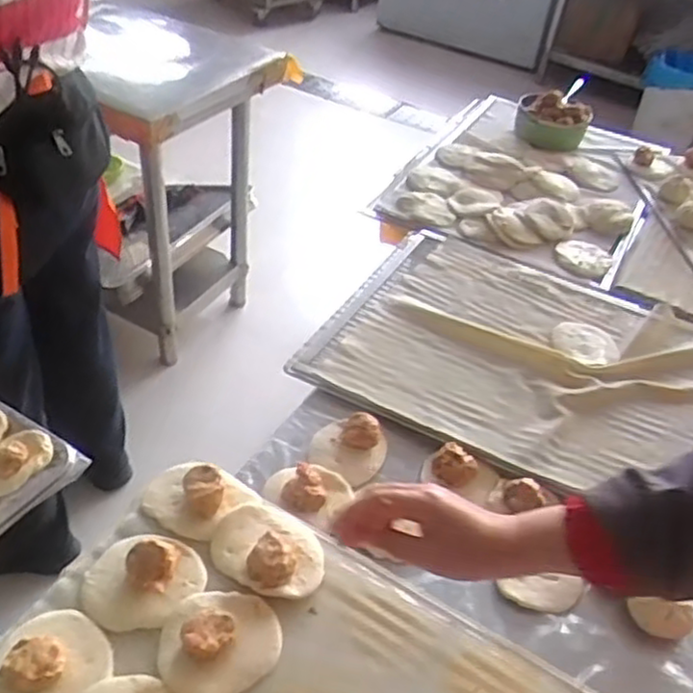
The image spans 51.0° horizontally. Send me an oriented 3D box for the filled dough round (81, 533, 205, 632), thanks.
[{"bbox_3d":[-0.171,0.188,0.611,0.099,0.025,0.084,-7,43,-17],"label":"filled dough round"}]

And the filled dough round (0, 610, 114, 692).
[{"bbox_3d":[-0.228,0.237,0.550,0.080,0.031,0.094,25,43,19],"label":"filled dough round"}]

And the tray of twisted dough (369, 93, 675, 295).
[{"bbox_3d":[0.340,-0.323,1.348,0.420,0.049,0.552,23,43,17],"label":"tray of twisted dough"}]

